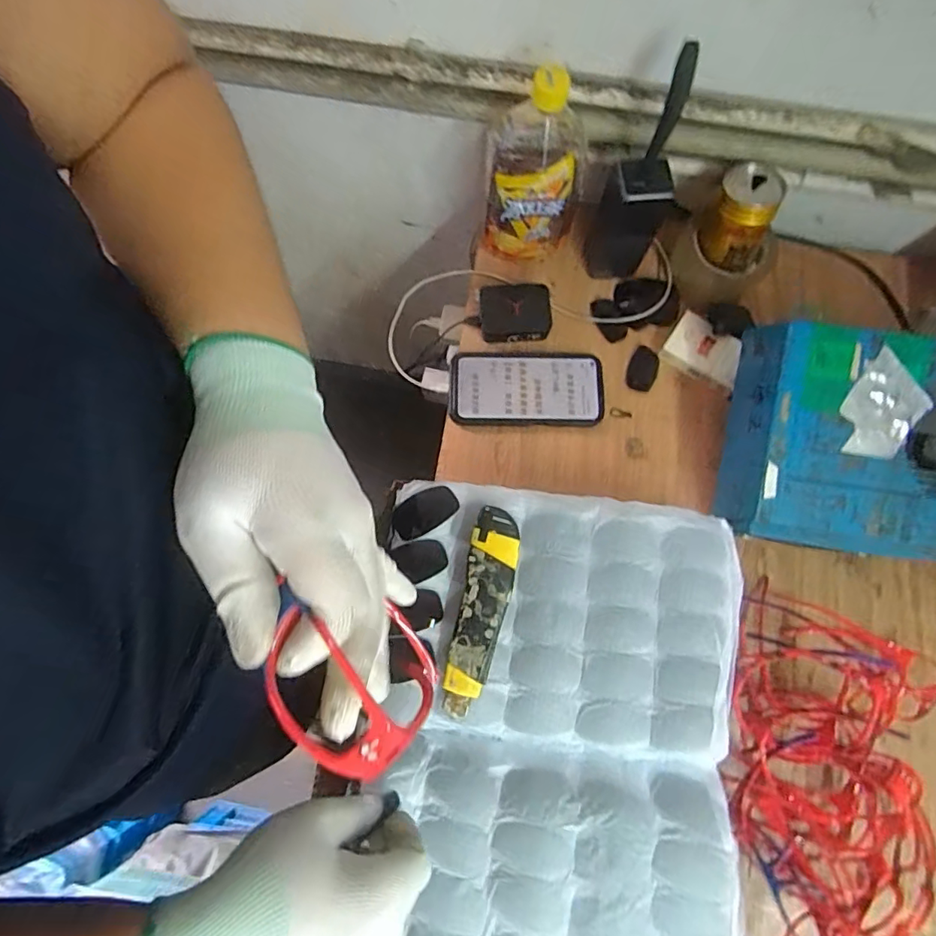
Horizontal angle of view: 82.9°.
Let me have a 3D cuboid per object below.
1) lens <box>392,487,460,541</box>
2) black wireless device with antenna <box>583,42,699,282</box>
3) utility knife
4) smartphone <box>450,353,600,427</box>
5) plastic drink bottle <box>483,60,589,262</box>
[{"bbox_3d":[-0.037,0.037,0.447,0.056,0.009,0.032,-32,79,-8],"label":"lens"},{"bbox_3d":[0.162,-0.276,0.511,0.064,0.216,0.080,-6,77,-2],"label":"black wireless device with antenna"},{"bbox_3d":[0.012,0.111,0.414,0.037,0.024,0.154,11,77,2],"label":"utility knife"},{"bbox_3d":[0.064,-0.085,0.574,0.164,0.015,0.082,0,77,0],"label":"smartphone"},{"bbox_3d":[0.067,-0.297,0.514,0.091,0.175,0.087,6,77,1],"label":"plastic drink bottle"}]

